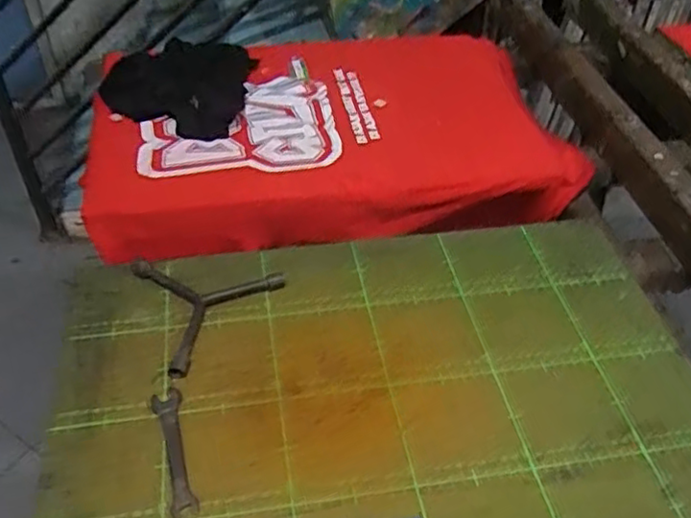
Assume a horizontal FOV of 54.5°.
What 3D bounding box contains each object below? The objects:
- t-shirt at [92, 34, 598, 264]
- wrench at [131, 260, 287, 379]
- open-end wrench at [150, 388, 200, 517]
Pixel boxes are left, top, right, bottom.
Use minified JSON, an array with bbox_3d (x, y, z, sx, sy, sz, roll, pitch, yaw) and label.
[{"bbox_3d":[-0.029,-0.187,0.966,0.627,0.077,0.401,-9,45,-10],"label":"t-shirt"},{"bbox_3d":[-0.165,0.038,0.690,0.142,0.013,0.153,28,50,24],"label":"wrench"},{"bbox_3d":[-0.144,0.163,0.568,0.025,0.010,0.118,-12,46,-14],"label":"open-end wrench"}]

